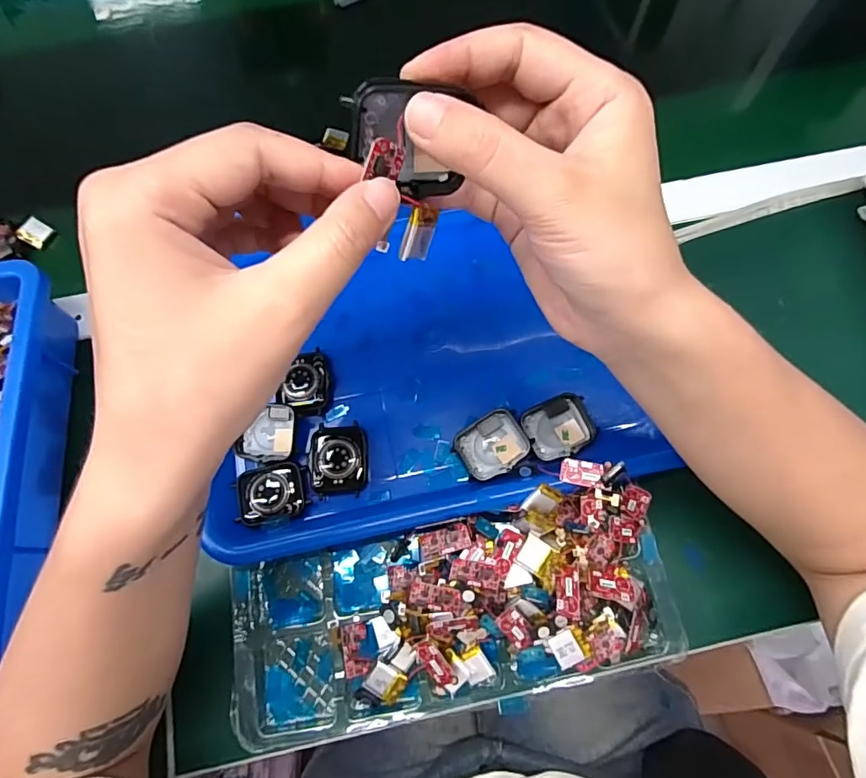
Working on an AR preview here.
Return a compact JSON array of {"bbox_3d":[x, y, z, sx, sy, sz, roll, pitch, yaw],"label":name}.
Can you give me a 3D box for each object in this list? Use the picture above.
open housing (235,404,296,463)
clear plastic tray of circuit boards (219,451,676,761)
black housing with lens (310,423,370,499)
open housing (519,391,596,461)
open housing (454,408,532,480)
[{"bbox_3d":[-0.107,0.030,0.325,0.038,0.013,0.035,-3,70,0],"label":"open housing"},{"bbox_3d":[0.010,0.125,0.292,0.262,0.053,0.115,-12,70,-3],"label":"clear plastic tray of circuit boards"},{"bbox_3d":[-0.060,0.045,0.318,0.035,0.009,0.044,-2,70,0],"label":"black housing with lens"},{"bbox_3d":[0.081,0.024,0.323,0.042,0.010,0.037,-22,71,-7],"label":"open housing"},{"bbox_3d":[0.039,0.036,0.318,0.042,0.014,0.036,-31,72,-10],"label":"open housing"}]

